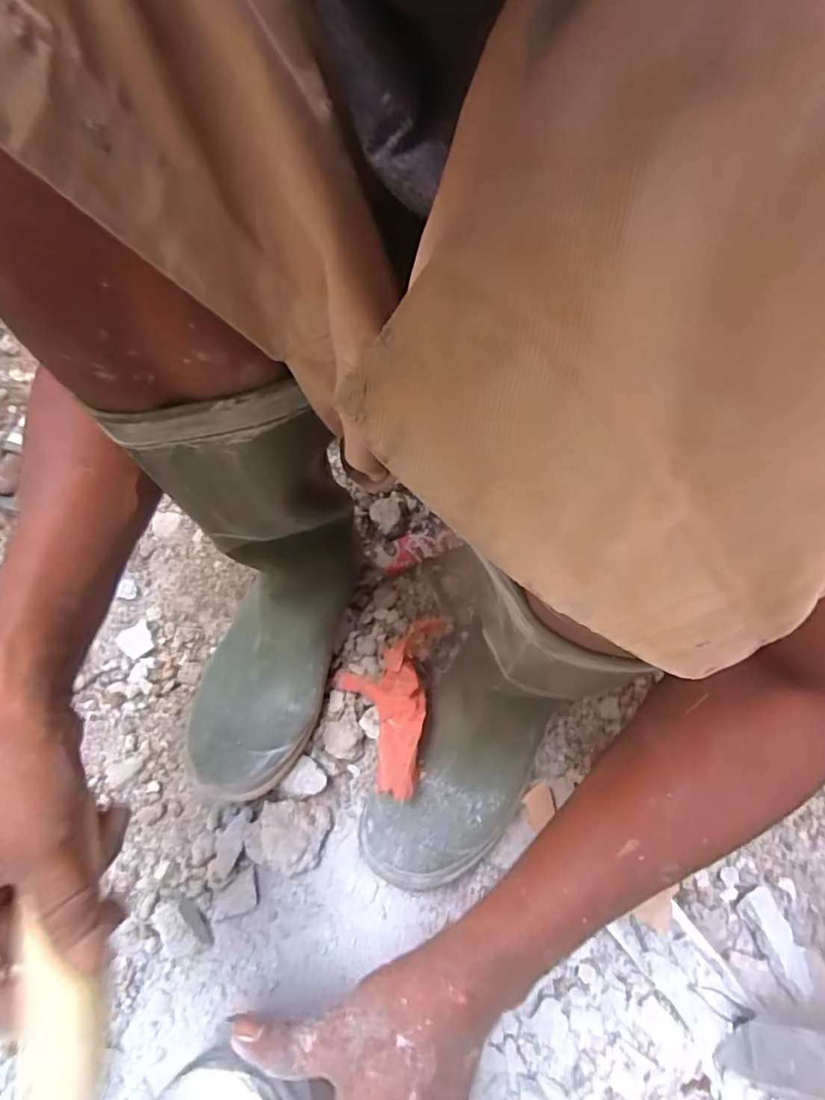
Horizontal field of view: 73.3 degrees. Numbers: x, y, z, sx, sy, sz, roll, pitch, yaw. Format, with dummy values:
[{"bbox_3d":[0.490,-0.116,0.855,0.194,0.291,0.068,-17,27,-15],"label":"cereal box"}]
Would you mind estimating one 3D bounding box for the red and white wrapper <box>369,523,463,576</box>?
[{"bbox_3d":[0.000,-0.003,0.573,0.088,0.014,0.041,-19,58,-13],"label":"red and white wrapper"}]

